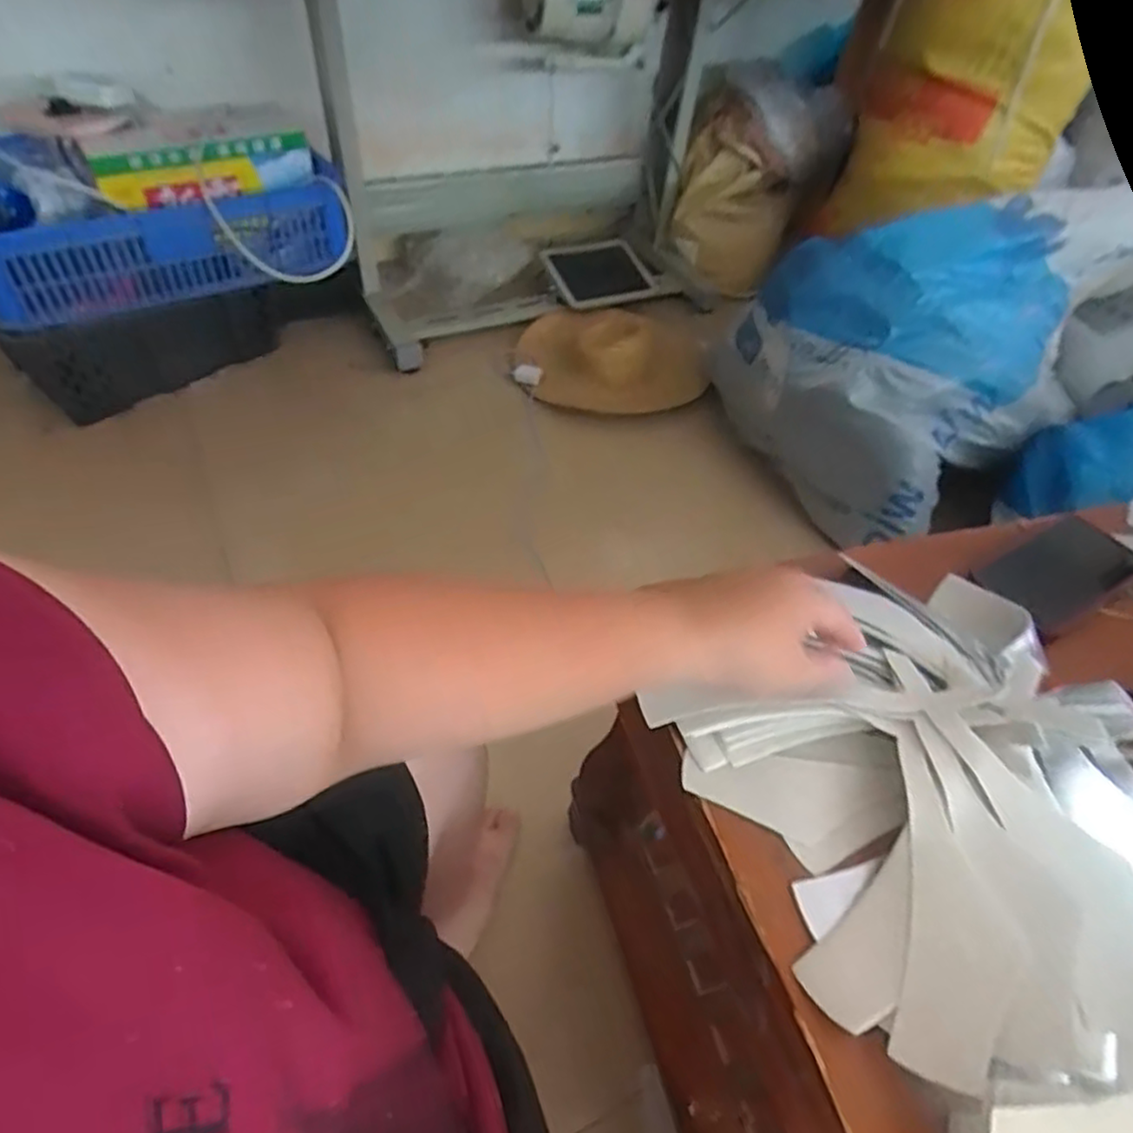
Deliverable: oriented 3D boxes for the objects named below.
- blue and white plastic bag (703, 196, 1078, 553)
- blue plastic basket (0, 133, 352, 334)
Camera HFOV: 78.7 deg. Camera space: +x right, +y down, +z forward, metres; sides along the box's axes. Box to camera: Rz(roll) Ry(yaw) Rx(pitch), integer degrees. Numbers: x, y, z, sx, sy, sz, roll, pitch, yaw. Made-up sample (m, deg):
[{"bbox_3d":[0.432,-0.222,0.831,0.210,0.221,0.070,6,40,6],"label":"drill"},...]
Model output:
[{"bbox_3d":[0.559,-0.366,1.191,0.397,0.433,0.486,-20,54,-22],"label":"blue and white plastic bag"},{"bbox_3d":[-0.677,-0.572,1.147,0.558,0.176,0.300,-28,57,-26],"label":"blue plastic basket"}]

